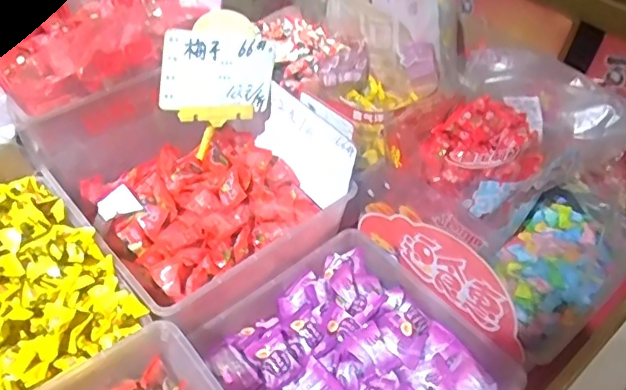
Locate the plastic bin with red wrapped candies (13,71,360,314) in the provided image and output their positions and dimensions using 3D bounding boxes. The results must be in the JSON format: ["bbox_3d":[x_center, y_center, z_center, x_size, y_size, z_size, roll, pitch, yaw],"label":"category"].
[{"bbox_3d":[-0.157,-0.025,0.724,0.275,0.131,0.317,-31,57,-28],"label":"plastic bin with red wrapped candies"}]

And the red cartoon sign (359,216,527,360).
[{"bbox_3d":[0.150,0.088,0.664,0.009,0.129,0.242,-32,58,-29],"label":"red cartoon sign"}]

